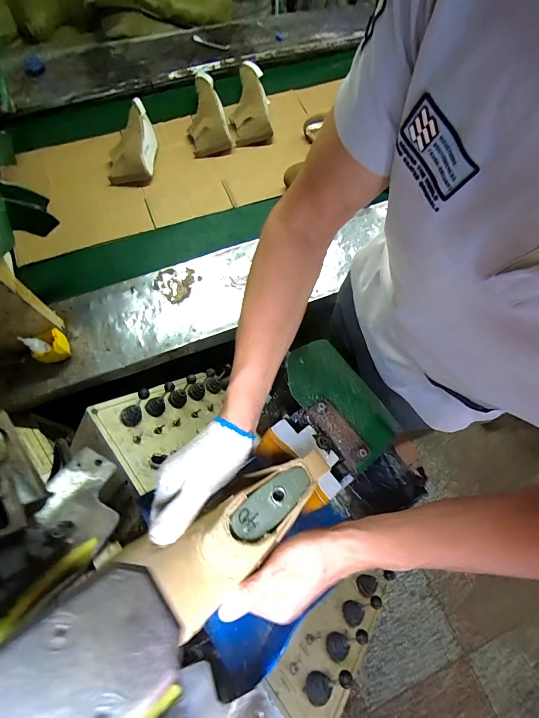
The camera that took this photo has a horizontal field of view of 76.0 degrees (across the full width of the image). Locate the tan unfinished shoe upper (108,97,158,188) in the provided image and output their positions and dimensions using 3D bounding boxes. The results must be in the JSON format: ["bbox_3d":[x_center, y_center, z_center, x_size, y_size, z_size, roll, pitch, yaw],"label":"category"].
[{"bbox_3d":[-0.413,-0.659,1.079,0.122,0.083,0.273,9,82,2],"label":"tan unfinished shoe upper"}]

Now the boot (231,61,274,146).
[{"bbox_3d":[-0.059,-0.827,1.109,0.129,0.074,0.261,-3,92,-2],"label":"boot"}]

